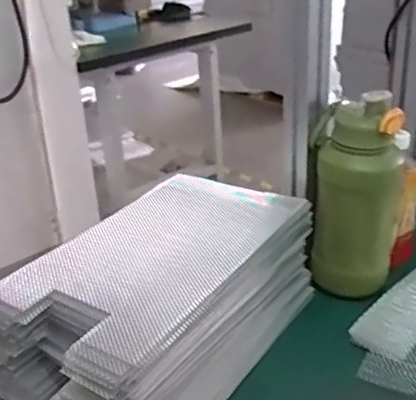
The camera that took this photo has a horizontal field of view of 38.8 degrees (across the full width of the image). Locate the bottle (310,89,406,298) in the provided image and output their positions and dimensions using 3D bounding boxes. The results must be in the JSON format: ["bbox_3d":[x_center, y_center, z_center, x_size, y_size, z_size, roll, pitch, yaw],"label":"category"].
[{"bbox_3d":[0.183,-0.010,0.725,0.109,0.234,0.095,5,29,15],"label":"bottle"}]

